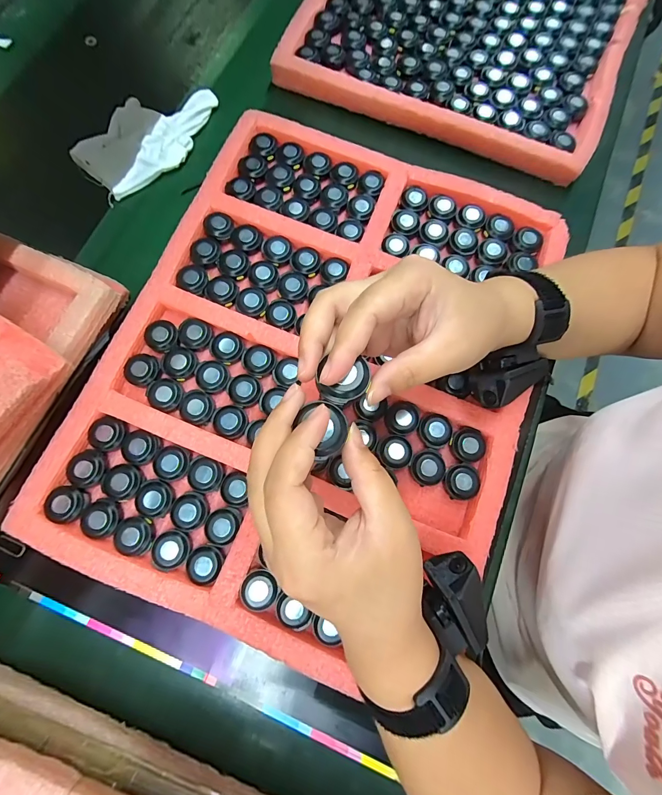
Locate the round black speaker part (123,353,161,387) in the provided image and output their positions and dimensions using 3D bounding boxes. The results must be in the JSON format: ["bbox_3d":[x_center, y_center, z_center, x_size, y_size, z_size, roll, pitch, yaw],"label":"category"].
[{"bbox_3d":[-0.168,-0.025,0.312,0.028,0.010,0.029,0,76,-1],"label":"round black speaker part"}]

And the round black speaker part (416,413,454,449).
[{"bbox_3d":[0.091,0.029,0.307,0.028,0.015,0.029,0,76,-1],"label":"round black speaker part"}]

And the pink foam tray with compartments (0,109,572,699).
[{"bbox_3d":[-0.006,-0.035,0.318,0.363,0.032,0.454,21,76,4],"label":"pink foam tray with compartments"}]

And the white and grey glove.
[{"bbox_3d":[-0.211,-0.304,0.408,0.099,0.018,0.161,29,77,6],"label":"white and grey glove"}]

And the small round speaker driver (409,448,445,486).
[{"bbox_3d":[0.083,0.060,0.301,0.028,0.012,0.029,0,76,-1],"label":"small round speaker driver"}]

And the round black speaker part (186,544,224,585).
[{"bbox_3d":[-0.100,0.131,0.277,0.028,0.008,0.029,0,76,-1],"label":"round black speaker part"}]

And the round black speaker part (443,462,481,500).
[{"bbox_3d":[0.111,0.071,0.299,0.029,0.014,0.028,0,76,-1],"label":"round black speaker part"}]

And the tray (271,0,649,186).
[{"bbox_3d":[0.205,-0.543,0.454,0.380,0.034,0.510,22,76,4],"label":"tray"}]

